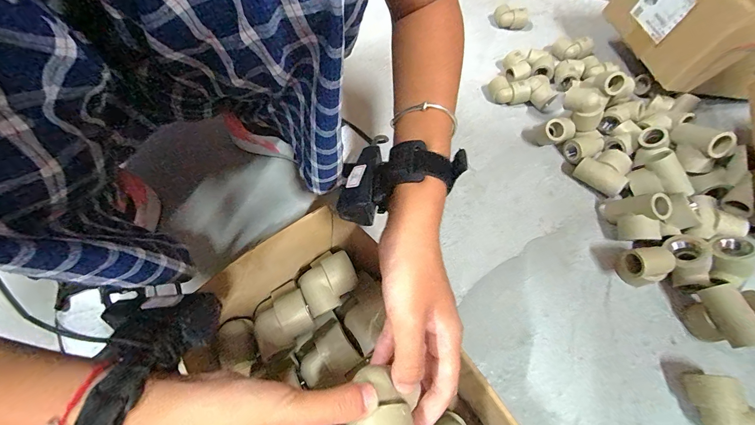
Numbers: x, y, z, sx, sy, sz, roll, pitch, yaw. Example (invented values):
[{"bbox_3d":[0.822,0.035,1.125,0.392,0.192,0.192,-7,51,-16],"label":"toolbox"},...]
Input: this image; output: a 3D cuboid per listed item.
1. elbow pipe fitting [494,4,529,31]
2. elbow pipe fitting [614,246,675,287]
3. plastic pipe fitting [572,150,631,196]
[{"bbox_3d":[0.286,-0.417,0.706,0.072,0.042,0.042,26,66,12],"label":"elbow pipe fitting"},{"bbox_3d":[0.326,0.067,0.406,0.045,0.053,0.033,-3,64,-2],"label":"elbow pipe fitting"},{"bbox_3d":[0.335,-0.061,0.485,0.051,0.044,0.067,-37,70,-17],"label":"plastic pipe fitting"}]

